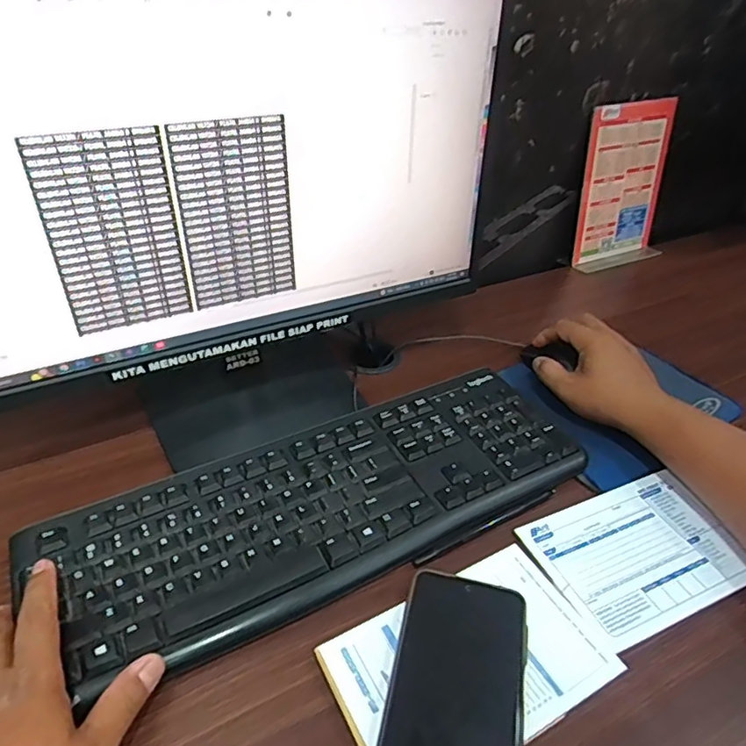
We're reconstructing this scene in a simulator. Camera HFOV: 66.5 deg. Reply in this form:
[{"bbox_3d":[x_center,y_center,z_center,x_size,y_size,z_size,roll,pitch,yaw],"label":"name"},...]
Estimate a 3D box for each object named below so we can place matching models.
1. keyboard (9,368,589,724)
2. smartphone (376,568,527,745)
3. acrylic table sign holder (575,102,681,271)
[{"bbox_3d":[-0.034,0.098,0.454,0.418,0.015,0.149,-17,41,-22],"label":"keyboard"},{"bbox_3d":[0.047,0.193,0.329,0.078,0.005,0.165,8,40,11],"label":"smartphone"},{"bbox_3d":[0.358,-0.257,0.800,0.148,0.209,0.054,-19,41,-25],"label":"acrylic table sign holder"}]

